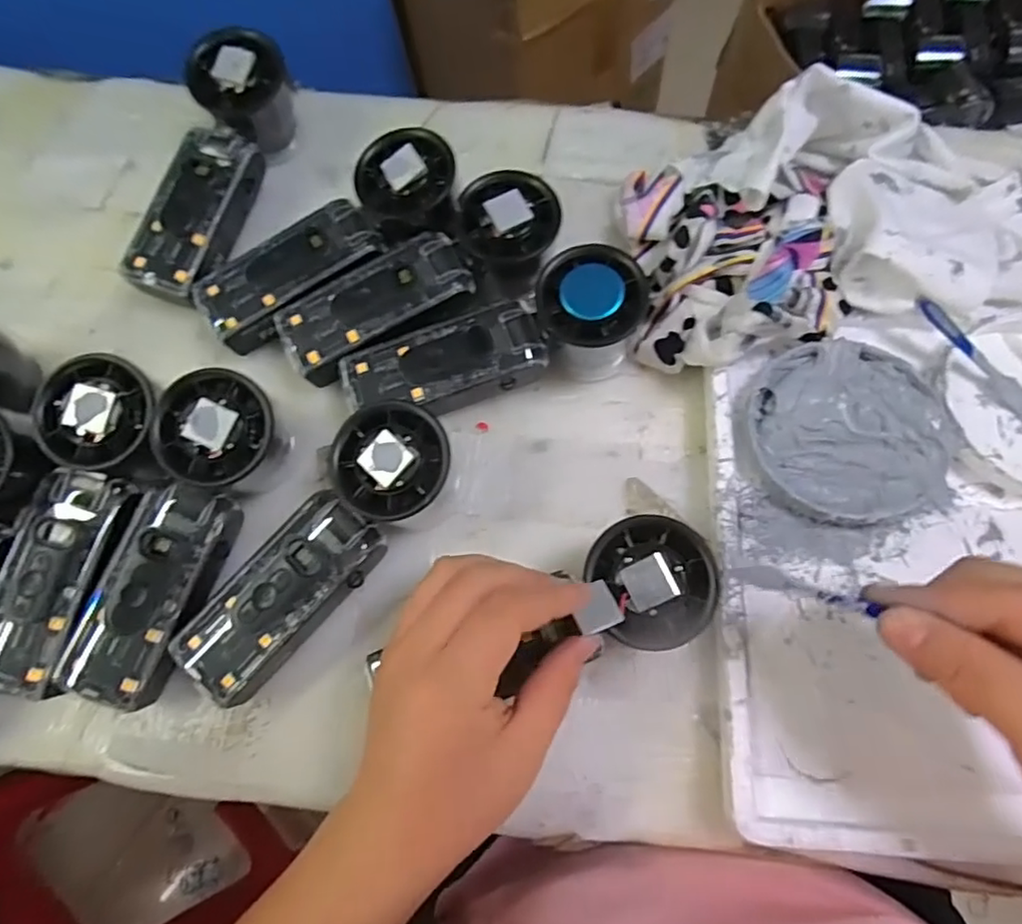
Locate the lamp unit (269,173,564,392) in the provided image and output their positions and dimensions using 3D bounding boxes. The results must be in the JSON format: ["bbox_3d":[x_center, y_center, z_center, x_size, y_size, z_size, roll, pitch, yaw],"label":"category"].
[{"bbox_3d":[-0.051,-0.103,0.353,0.167,0.049,0.057,-24,73,-6],"label":"lamp unit"}]

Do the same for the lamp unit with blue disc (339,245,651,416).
[{"bbox_3d":[-0.009,-0.064,0.345,0.168,0.054,0.055,-16,72,-3],"label":"lamp unit with blue disc"}]

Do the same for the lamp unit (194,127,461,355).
[{"bbox_3d":[-0.105,-0.126,0.365,0.164,0.059,0.065,-22,73,-5],"label":"lamp unit"}]

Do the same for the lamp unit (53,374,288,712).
[{"bbox_3d":[-0.168,0.039,0.317,0.056,0.062,0.167,21,74,8],"label":"lamp unit"}]

